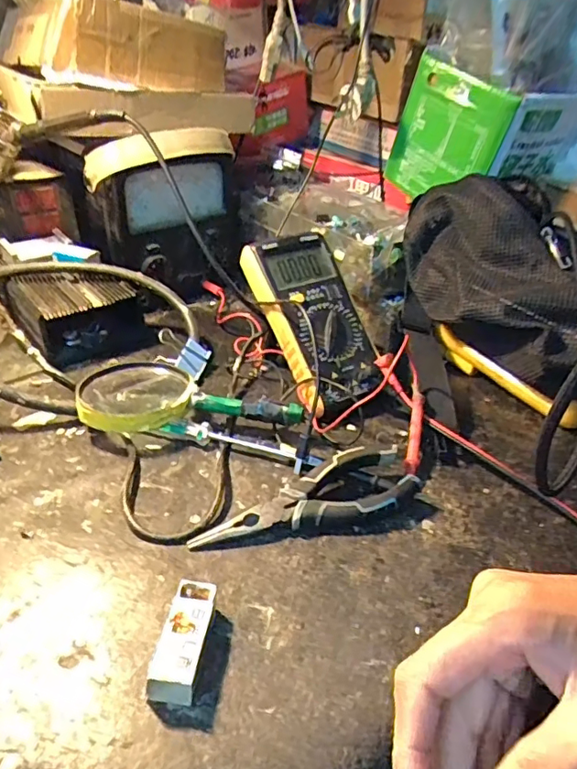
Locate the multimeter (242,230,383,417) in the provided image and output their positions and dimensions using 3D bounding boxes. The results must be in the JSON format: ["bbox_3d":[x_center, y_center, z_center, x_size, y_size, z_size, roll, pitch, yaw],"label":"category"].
[{"bbox_3d":[0.026,-0.061,0.490,0.081,0.033,0.162,-20,79,-25],"label":"multimeter"}]

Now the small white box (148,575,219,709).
[{"bbox_3d":[-0.054,0.133,0.286,0.022,0.021,0.060,5,32,4],"label":"small white box"}]

